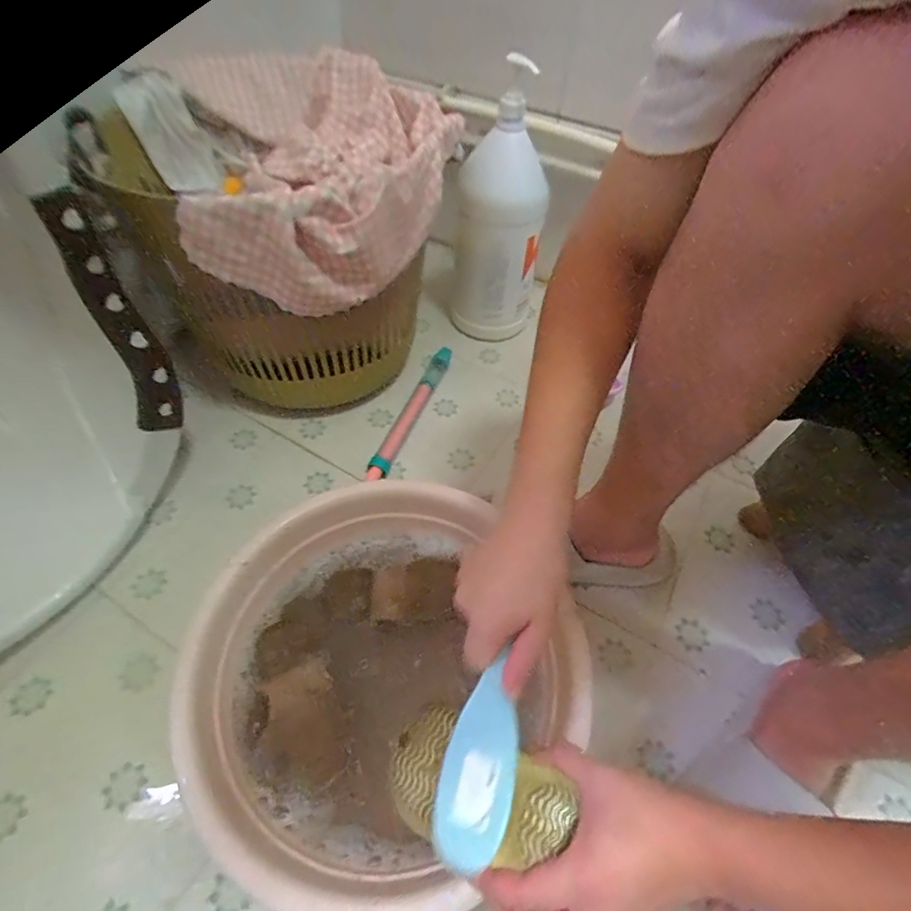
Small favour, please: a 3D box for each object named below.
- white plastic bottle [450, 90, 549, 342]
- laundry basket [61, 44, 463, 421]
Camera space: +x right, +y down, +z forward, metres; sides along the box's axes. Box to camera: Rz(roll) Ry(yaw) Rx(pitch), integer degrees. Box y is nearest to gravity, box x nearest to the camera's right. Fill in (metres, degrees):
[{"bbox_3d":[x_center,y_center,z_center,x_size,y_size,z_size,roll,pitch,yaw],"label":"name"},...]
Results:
[{"bbox_3d":[0.067,-0.348,0.778,0.137,0.334,0.117,3,54,0],"label":"white plastic bottle"},{"bbox_3d":[-0.226,-0.276,0.692,0.402,0.365,0.373,-9,55,-9],"label":"laundry basket"}]

